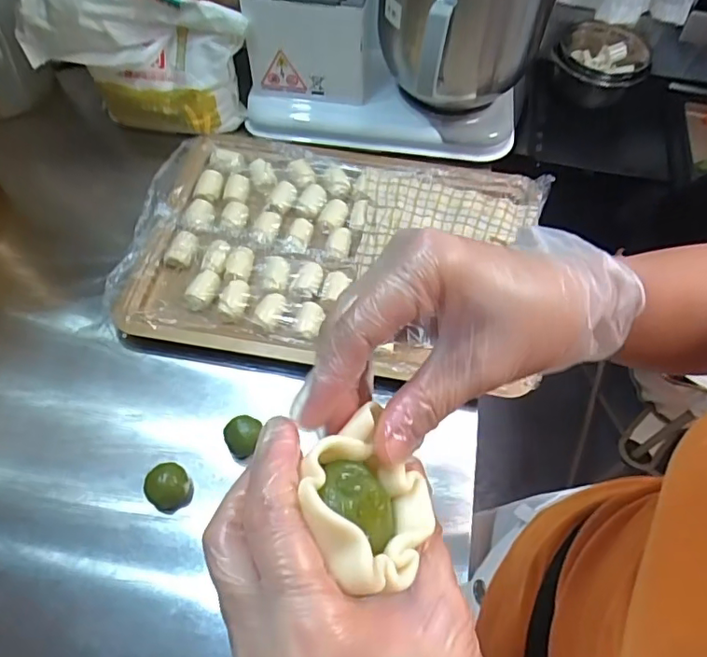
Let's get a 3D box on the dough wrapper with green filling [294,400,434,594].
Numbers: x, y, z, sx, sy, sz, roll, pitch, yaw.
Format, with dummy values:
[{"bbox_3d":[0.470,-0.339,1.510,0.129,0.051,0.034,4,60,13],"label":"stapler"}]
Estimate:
[{"bbox_3d":[0.005,0.056,0.180,0.041,0.035,0.048,-31,64,-16],"label":"dough wrapper with green filling"}]

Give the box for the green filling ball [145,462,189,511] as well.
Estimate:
[{"bbox_3d":[-0.178,0.150,0.519,0.035,0.031,0.040,24,61,12],"label":"green filling ball"}]

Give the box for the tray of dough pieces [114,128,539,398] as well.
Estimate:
[{"bbox_3d":[-0.025,-0.102,0.672,0.492,0.038,0.346,10,60,6],"label":"tray of dough pieces"}]

